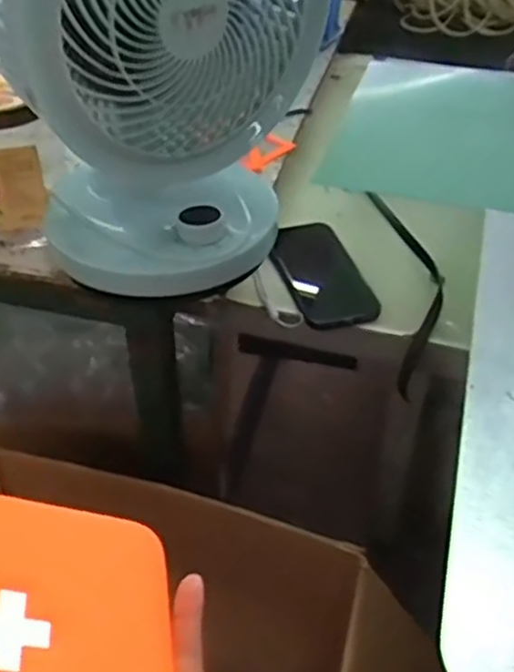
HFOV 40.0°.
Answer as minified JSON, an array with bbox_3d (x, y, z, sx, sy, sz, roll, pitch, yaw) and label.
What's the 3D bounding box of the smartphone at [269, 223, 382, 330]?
[{"bbox_3d":[0.062,-0.064,0.703,0.080,0.014,0.157,-10,44,-12],"label":"smartphone"}]

